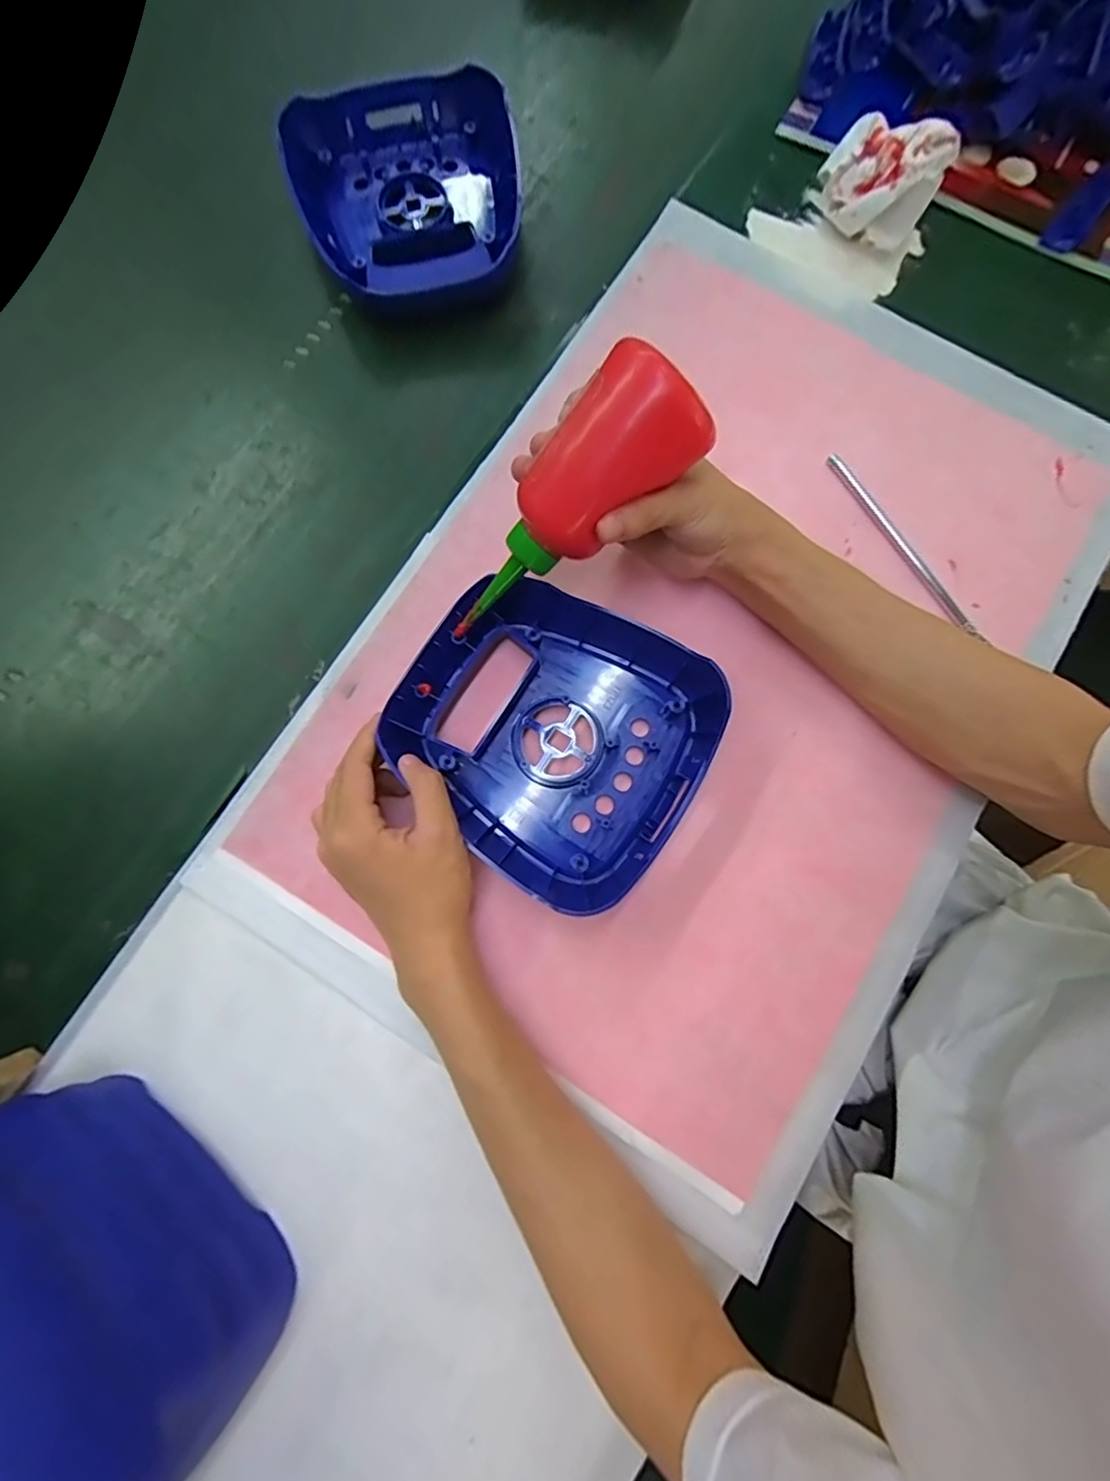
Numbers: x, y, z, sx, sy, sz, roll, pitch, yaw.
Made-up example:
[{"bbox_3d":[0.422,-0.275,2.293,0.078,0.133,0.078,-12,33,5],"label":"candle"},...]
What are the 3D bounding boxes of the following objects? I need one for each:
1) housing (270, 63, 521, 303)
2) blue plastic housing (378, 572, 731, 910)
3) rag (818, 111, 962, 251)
[{"bbox_3d":[-0.107,-0.400,0.432,0.162,0.049,0.181,-10,80,-1],"label":"housing"},{"bbox_3d":[-0.002,-0.005,0.351,0.178,0.035,0.163,33,82,6],"label":"blue plastic housing"},{"bbox_3d":[0.229,-0.396,0.406,0.079,0.056,0.057,35,82,6],"label":"rag"}]

